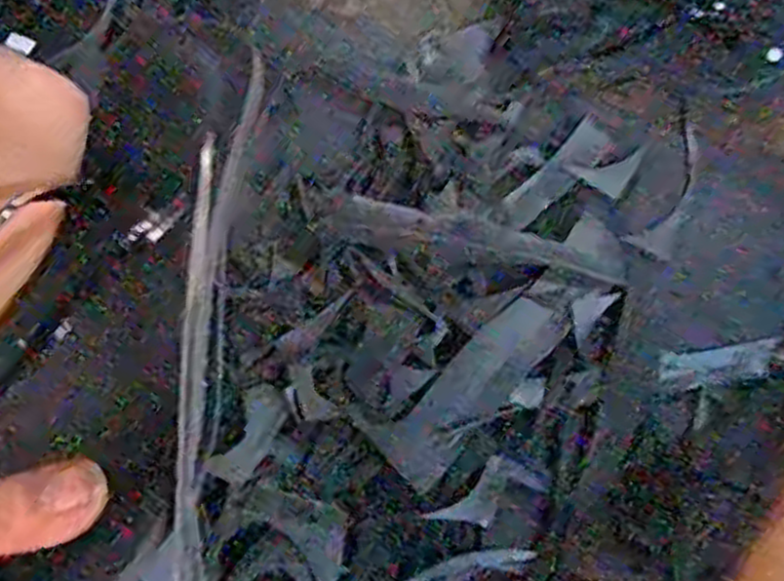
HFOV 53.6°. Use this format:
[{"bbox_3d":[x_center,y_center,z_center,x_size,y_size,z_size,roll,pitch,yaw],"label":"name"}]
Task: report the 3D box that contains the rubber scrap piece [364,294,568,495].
[{"bbox_3d":[0.069,0.079,0.634,0.179,0.007,0.062,-40,78,-13],"label":"rubber scrap piece"}]

